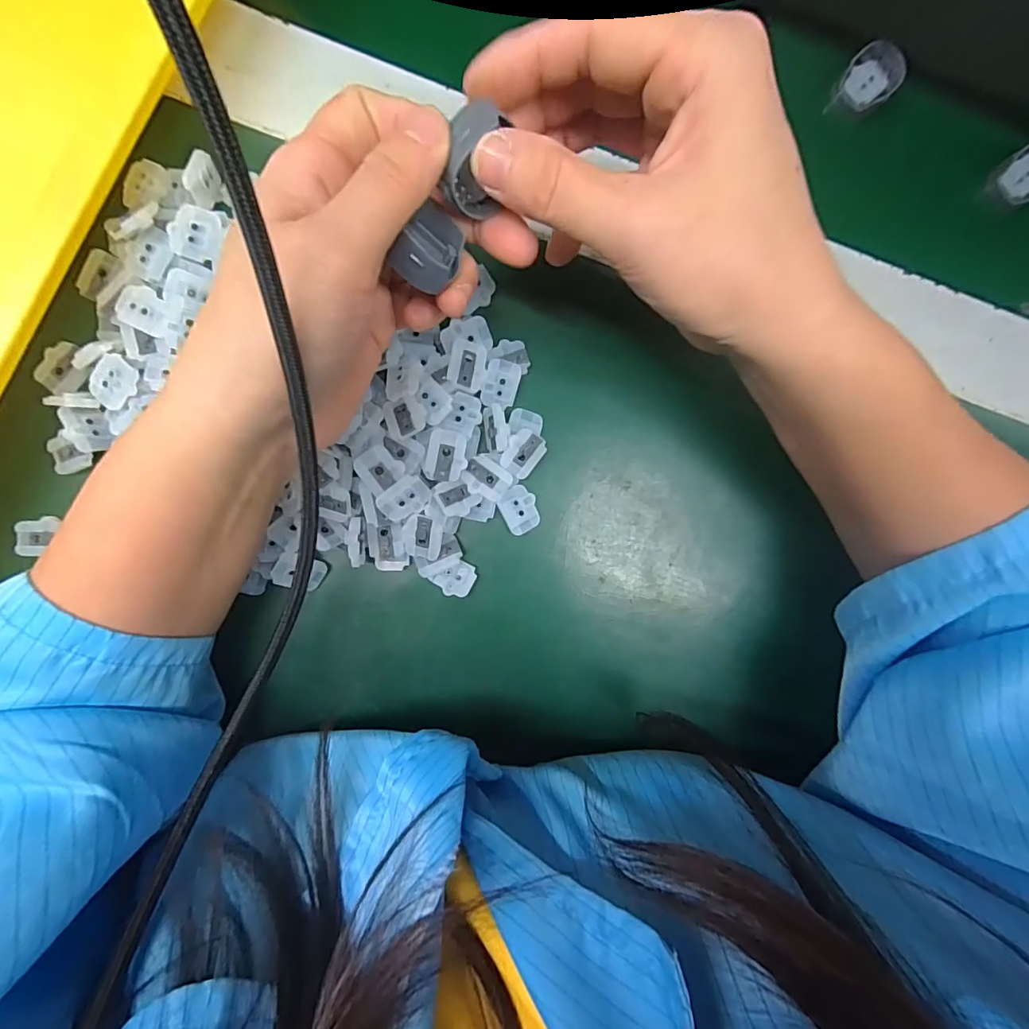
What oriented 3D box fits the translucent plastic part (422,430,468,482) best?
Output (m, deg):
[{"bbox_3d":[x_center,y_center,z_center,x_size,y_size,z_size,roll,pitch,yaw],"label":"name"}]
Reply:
[{"bbox_3d":[-0.029,-0.025,0.208,0.017,0.004,0.022,13,91,-4],"label":"translucent plastic part"}]

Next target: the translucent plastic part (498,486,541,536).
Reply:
[{"bbox_3d":[0.003,-0.002,0.228,0.017,0.004,0.021,-28,94,-3],"label":"translucent plastic part"}]

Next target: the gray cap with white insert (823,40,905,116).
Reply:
[{"bbox_3d":[0.175,-0.214,0.239,0.025,0.005,0.034,26,102,4],"label":"gray cap with white insert"}]

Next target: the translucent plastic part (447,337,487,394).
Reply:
[{"bbox_3d":[-0.021,-0.066,0.214,0.016,0.009,0.022,4,92,-4],"label":"translucent plastic part"}]

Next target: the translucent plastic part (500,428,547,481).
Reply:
[{"bbox_3d":[0.004,-0.028,0.222,0.016,0.008,0.021,39,89,-5],"label":"translucent plastic part"}]

